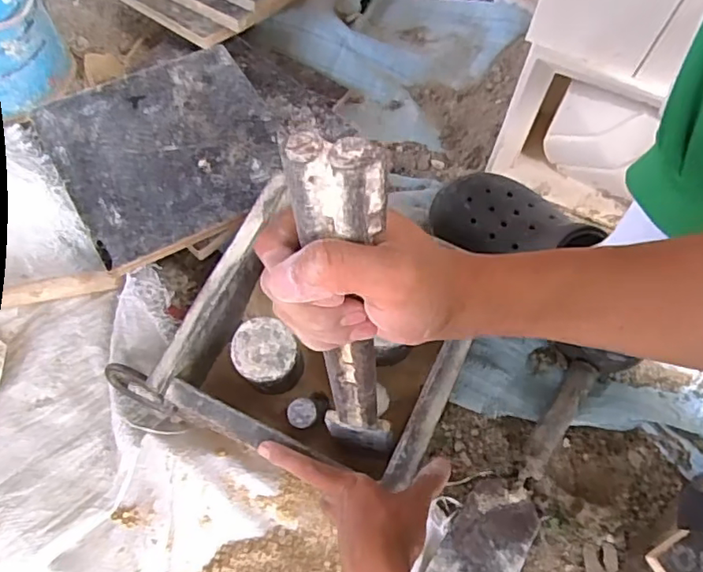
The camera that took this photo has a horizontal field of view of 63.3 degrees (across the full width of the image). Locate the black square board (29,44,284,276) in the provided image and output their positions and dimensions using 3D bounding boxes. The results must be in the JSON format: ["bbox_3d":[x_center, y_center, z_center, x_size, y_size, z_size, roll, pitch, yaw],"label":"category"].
[{"bbox_3d":[-0.205,-0.158,0.646,0.234,0.021,0.237,-30,70,-13],"label":"black square board"}]

